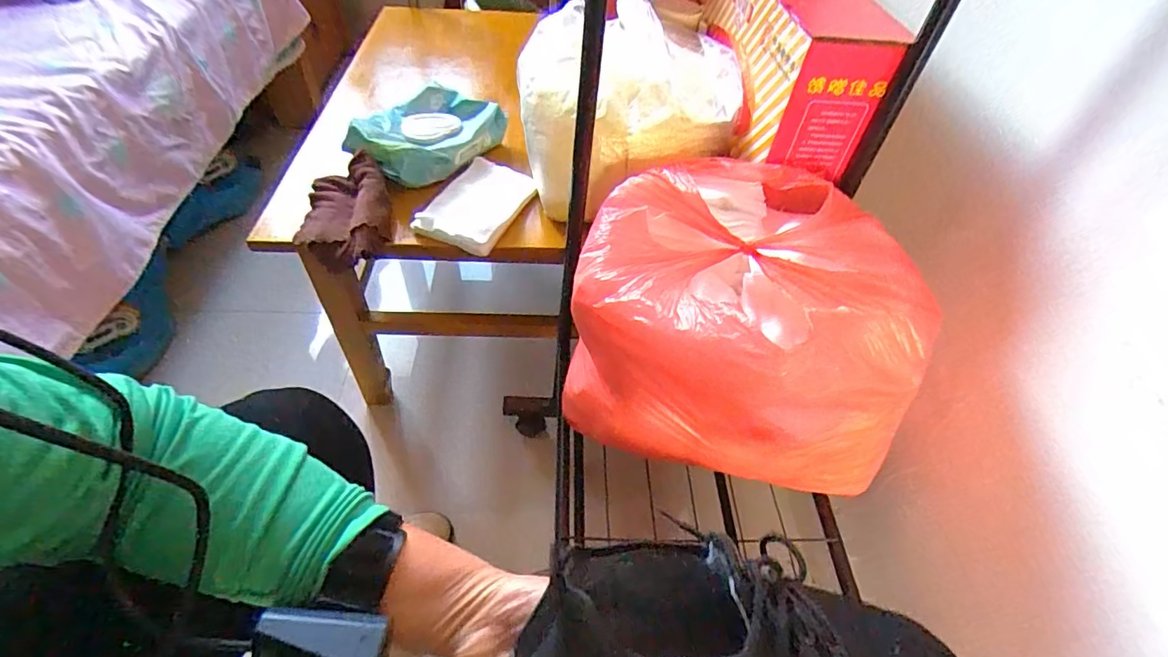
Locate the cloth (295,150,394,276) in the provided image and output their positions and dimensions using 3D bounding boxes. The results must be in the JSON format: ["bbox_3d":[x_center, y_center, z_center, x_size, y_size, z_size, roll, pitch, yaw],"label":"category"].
[{"bbox_3d":[-0.283,-0.141,0.634,0.107,0.030,0.141,-11,65,6],"label":"cloth"}]

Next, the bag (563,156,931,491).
[{"bbox_3d":[0.144,-0.003,0.551,0.315,0.236,0.288,0,49,-4],"label":"bag"}]

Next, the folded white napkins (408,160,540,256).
[{"bbox_3d":[-0.137,-0.160,0.669,0.106,0.028,0.148,17,50,10],"label":"folded white napkins"}]

